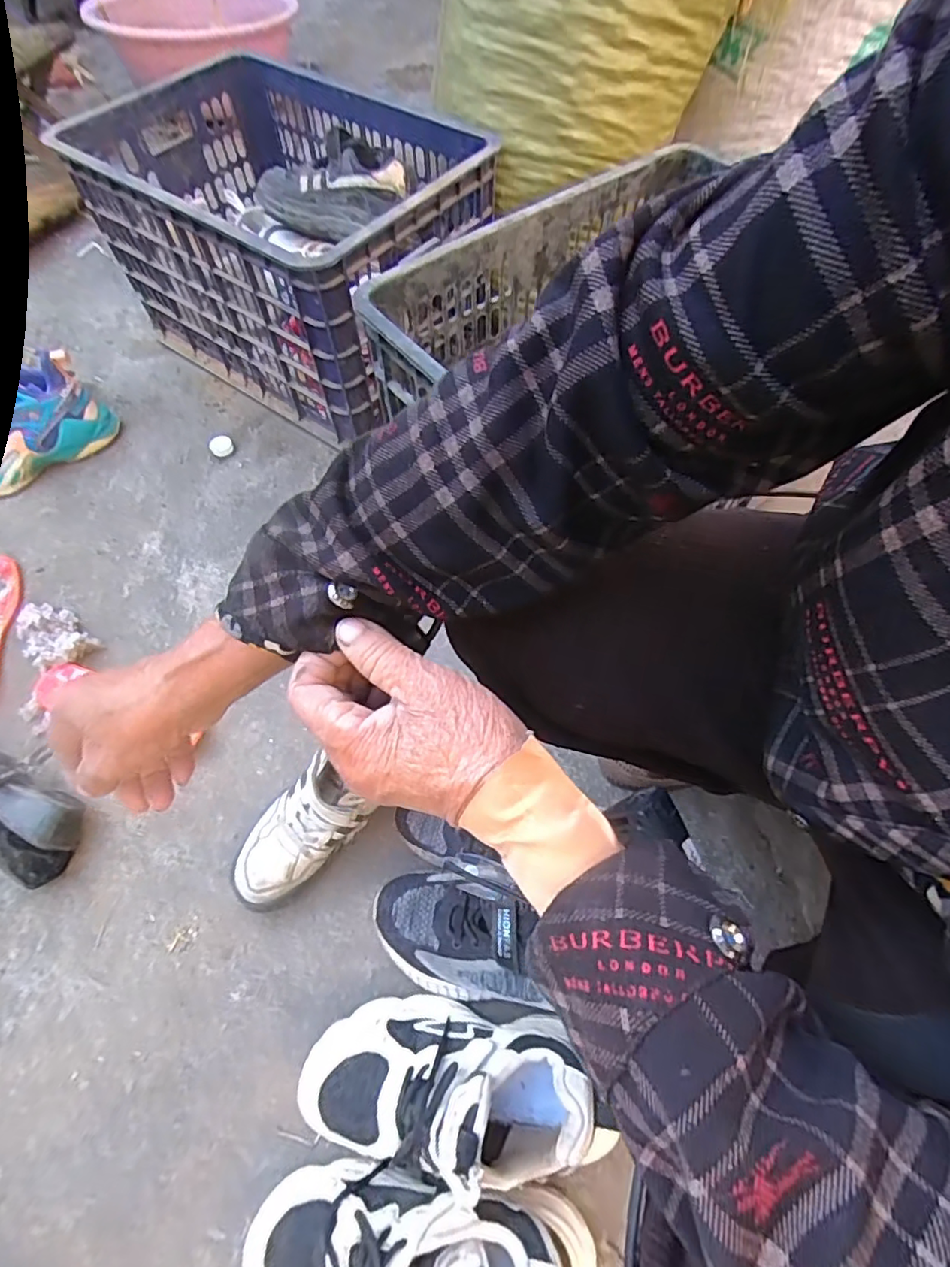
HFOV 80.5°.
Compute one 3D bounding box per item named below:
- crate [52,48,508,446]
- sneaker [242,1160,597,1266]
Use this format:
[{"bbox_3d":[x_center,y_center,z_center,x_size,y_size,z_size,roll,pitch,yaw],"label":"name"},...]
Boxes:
[{"bbox_3d":[-0.245,-0.534,0.802,0.473,0.284,0.335,31,67,18],"label":"crate"},{"bbox_3d":[-0.040,0.445,0.391,0.242,0.097,0.096,3,62,1],"label":"sneaker"}]

